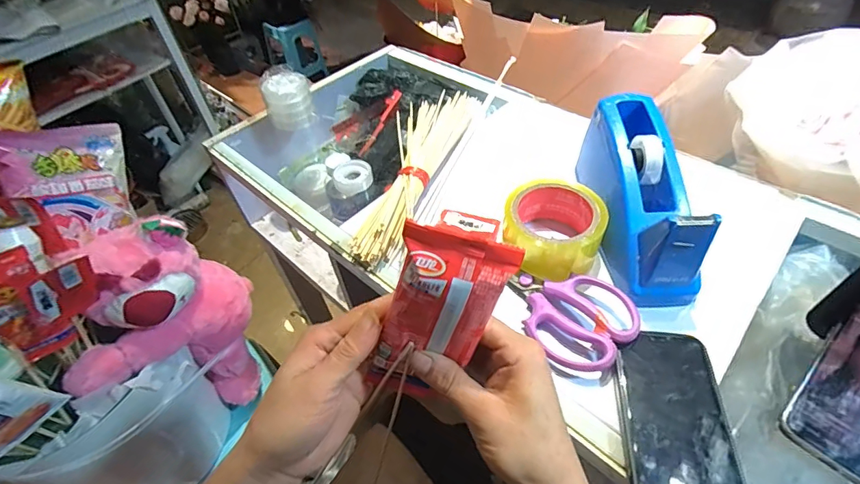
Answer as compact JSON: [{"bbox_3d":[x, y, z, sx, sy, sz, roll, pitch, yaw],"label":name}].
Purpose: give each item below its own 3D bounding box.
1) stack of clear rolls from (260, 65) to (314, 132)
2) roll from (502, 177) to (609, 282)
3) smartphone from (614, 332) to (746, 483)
[{"bbox_3d":[-0.218,-0.217,0.660,0.068,0.083,0.061,-22,51,-14],"label":"stack of clear rolls"},{"bbox_3d":[0.128,-0.013,0.449,0.097,0.049,0.098,-2,49,3],"label":"roll"},{"bbox_3d":[0.188,0.144,0.331,0.075,0.010,0.155,3,49,7],"label":"smartphone"}]

